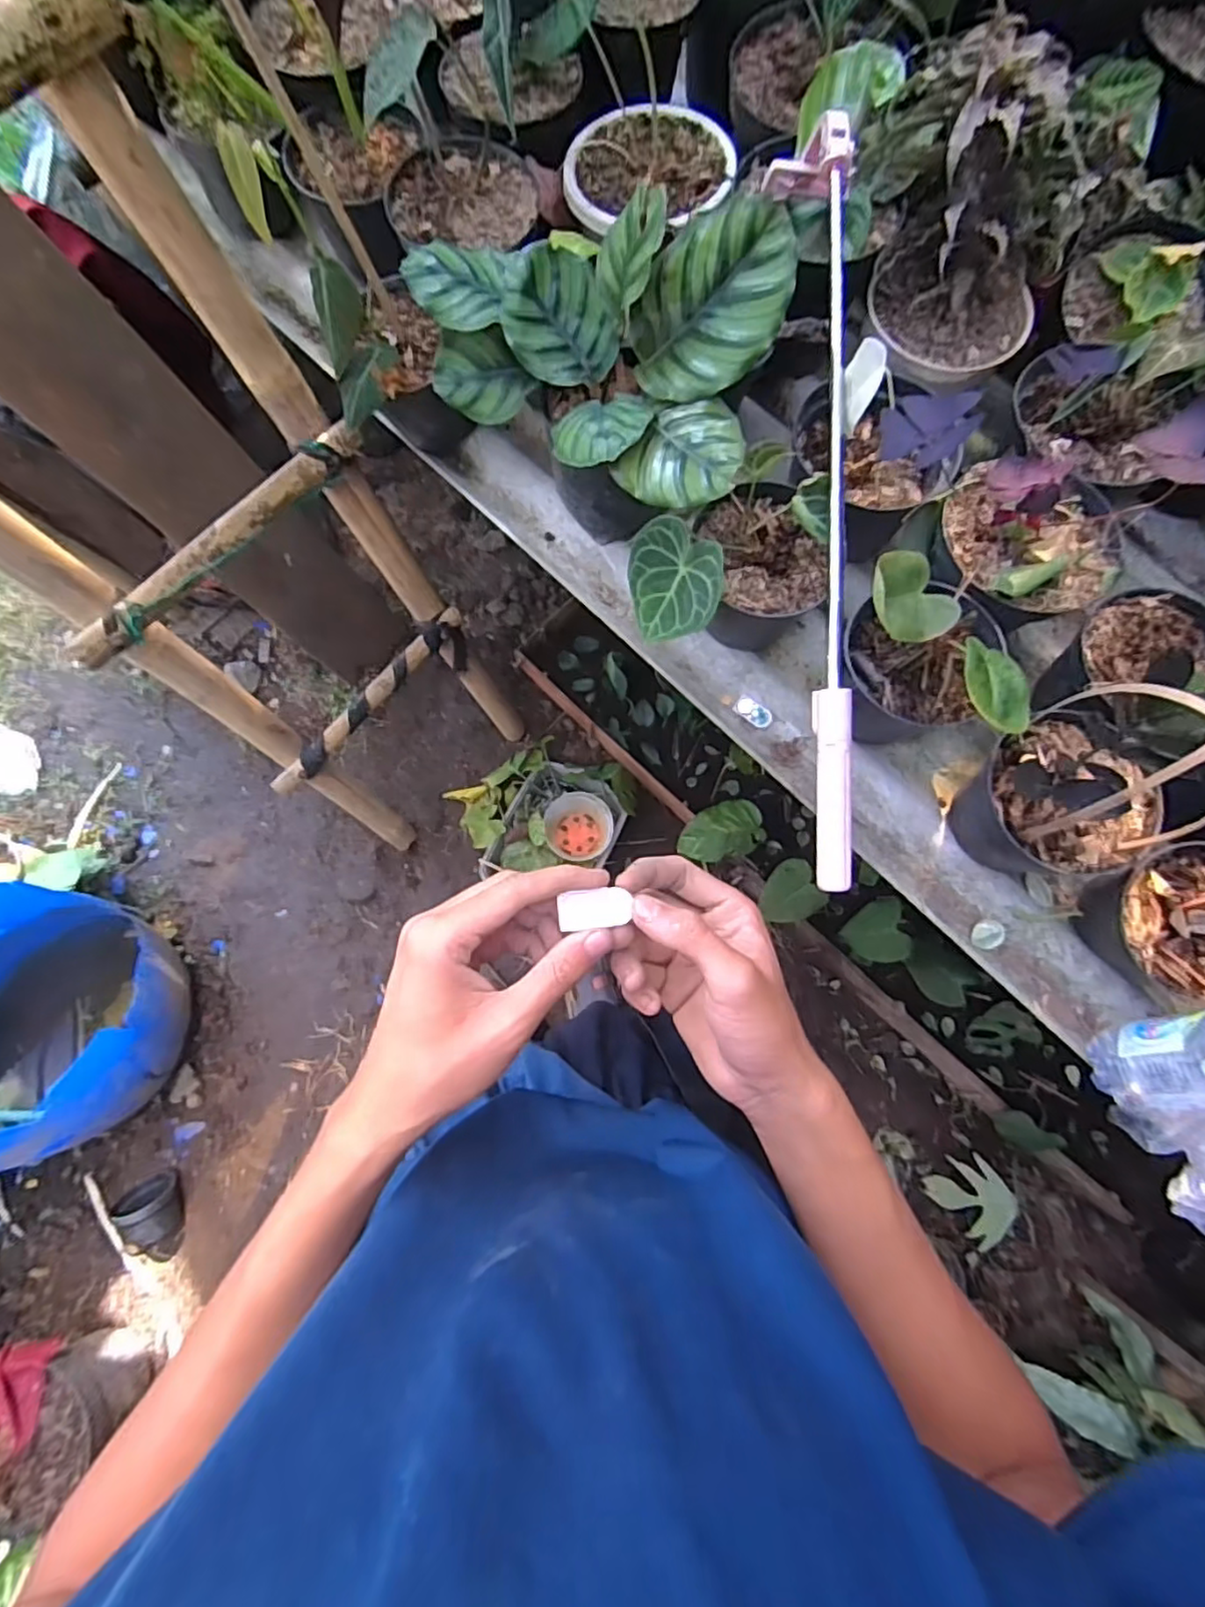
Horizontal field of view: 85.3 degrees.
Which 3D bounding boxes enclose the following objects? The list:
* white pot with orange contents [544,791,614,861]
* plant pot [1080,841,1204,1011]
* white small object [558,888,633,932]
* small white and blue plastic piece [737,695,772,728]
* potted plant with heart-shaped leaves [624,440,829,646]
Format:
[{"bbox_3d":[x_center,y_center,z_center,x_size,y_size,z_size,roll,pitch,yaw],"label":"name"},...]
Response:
[{"bbox_3d":[-0.051,0.052,1.448,0.155,0.082,0.145,42,83,6],"label":"white pot with orange contents"},{"bbox_3d":[0.453,0.099,0.530,0.123,0.086,0.123,-1,81,0],"label":"plant pot"},{"bbox_3d":[-0.005,0.053,0.320,0.034,0.004,0.018,-9,81,-2],"label":"white small object"},{"bbox_3d":[0.149,-0.090,0.641,0.036,0.004,0.021,45,109,10],"label":"small white and blue plastic piece"},{"bbox_3d":[0.108,-0.202,0.575,0.169,0.134,0.117,-15,81,-2],"label":"potted plant with heart-shaped leaves"}]

